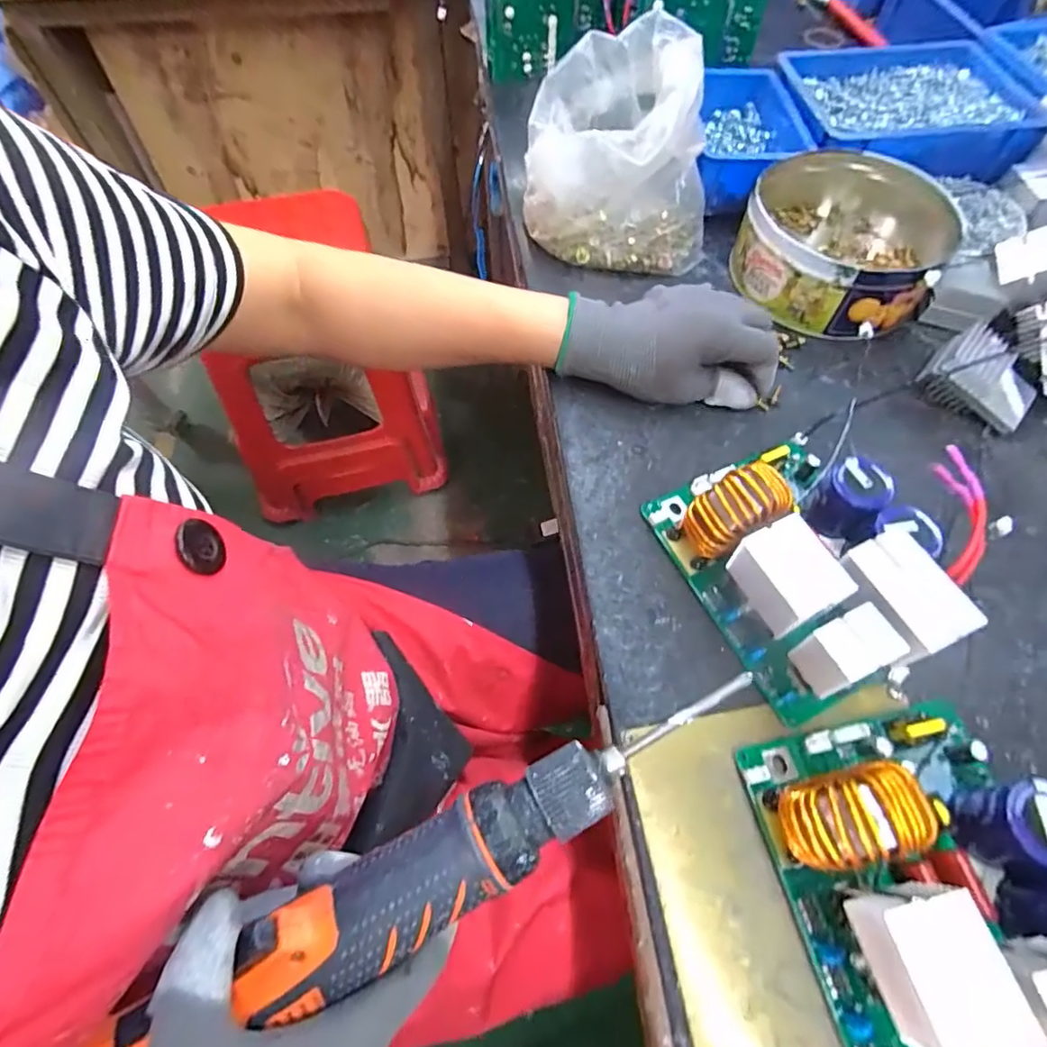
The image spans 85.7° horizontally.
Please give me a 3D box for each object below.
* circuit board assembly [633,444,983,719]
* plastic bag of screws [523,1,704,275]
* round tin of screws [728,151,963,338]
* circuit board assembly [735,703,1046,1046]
[{"bbox_3d":[0.164,0.010,0.312,0.126,0.075,0.145,-23,64,-12],"label":"circuit board assembly"},{"bbox_3d":[0.078,-0.297,0.454,0.148,0.115,0.138,4,61,1],"label":"plastic bag of screws"},{"bbox_3d":[0.255,-0.225,0.448,0.140,0.059,0.158,35,67,17],"label":"round tin of screws"},{"bbox_3d":[0.185,0.153,0.235,0.126,0.074,0.157,-10,62,-6],"label":"circuit board assembly"}]

